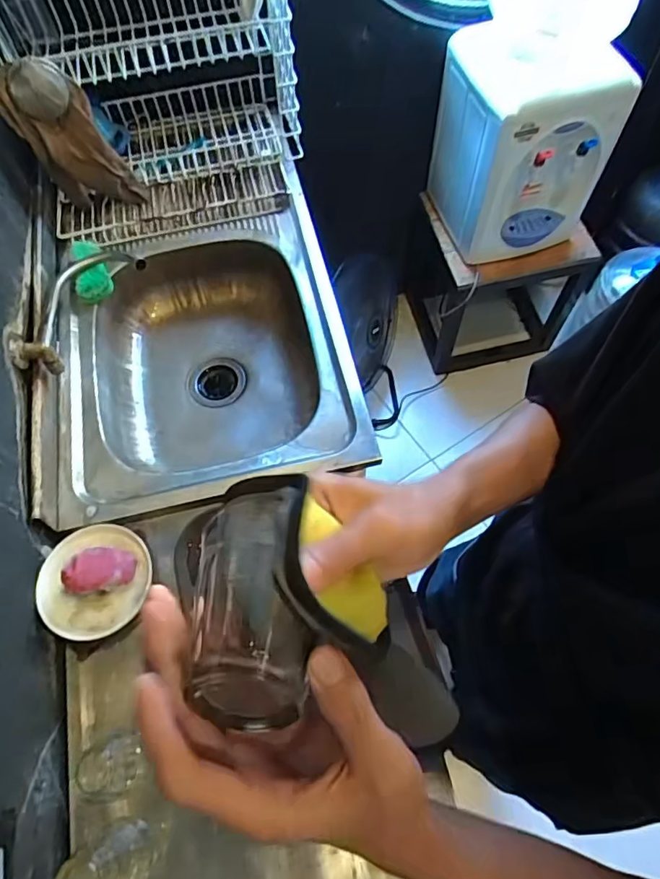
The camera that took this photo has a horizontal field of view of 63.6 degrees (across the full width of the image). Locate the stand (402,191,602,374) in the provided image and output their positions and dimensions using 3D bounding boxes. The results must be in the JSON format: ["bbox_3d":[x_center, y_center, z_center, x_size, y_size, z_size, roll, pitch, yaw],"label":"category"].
[{"bbox_3d":[0.496,-0.501,1.637,0.476,0.471,0.378,-4,65,0],"label":"stand"}]

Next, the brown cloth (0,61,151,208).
[{"bbox_3d":[-0.444,-0.514,0.930,0.164,0.267,0.043,-13,65,-4],"label":"brown cloth"}]

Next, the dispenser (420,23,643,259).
[{"bbox_3d":[0.452,-0.702,1.253,0.340,0.420,0.333,-5,65,-1],"label":"dispenser"}]

